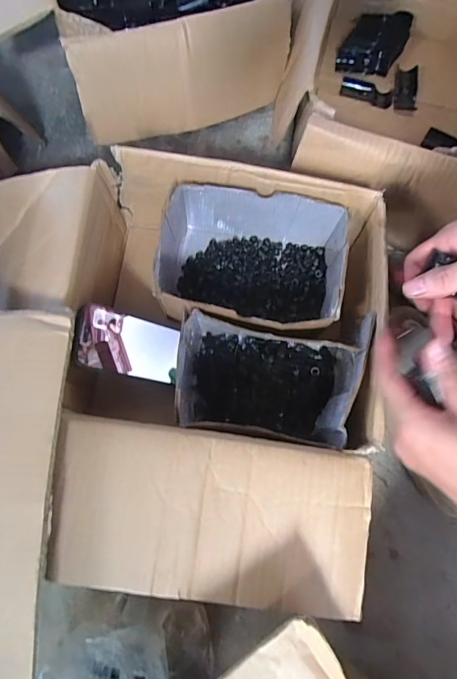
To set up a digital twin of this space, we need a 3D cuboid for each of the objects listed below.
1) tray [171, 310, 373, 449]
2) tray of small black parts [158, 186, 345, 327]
[{"bbox_3d":[0.044,0.045,0.462,0.196,0.105,0.127,5,73,-2],"label":"tray"},{"bbox_3d":[0.026,-0.087,0.499,0.207,0.099,0.153,11,73,0],"label":"tray of small black parts"}]

